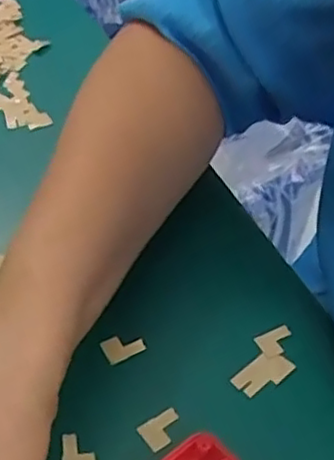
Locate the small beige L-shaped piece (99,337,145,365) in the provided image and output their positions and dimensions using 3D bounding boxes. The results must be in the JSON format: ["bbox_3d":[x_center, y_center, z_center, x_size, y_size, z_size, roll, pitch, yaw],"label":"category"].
[{"bbox_3d":[-0.021,0.054,0.316,0.018,0.004,0.013,-24,59,-14],"label":"small beige L-shaped piece"}]

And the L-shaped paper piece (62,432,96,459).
[{"bbox_3d":[-0.036,0.091,0.279,0.013,0.004,0.018,-7,47,-9],"label":"L-shaped paper piece"}]

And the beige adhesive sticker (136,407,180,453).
[{"bbox_3d":[-0.002,0.085,0.289,0.018,0.004,0.014,-27,54,-22],"label":"beige adhesive sticker"}]

